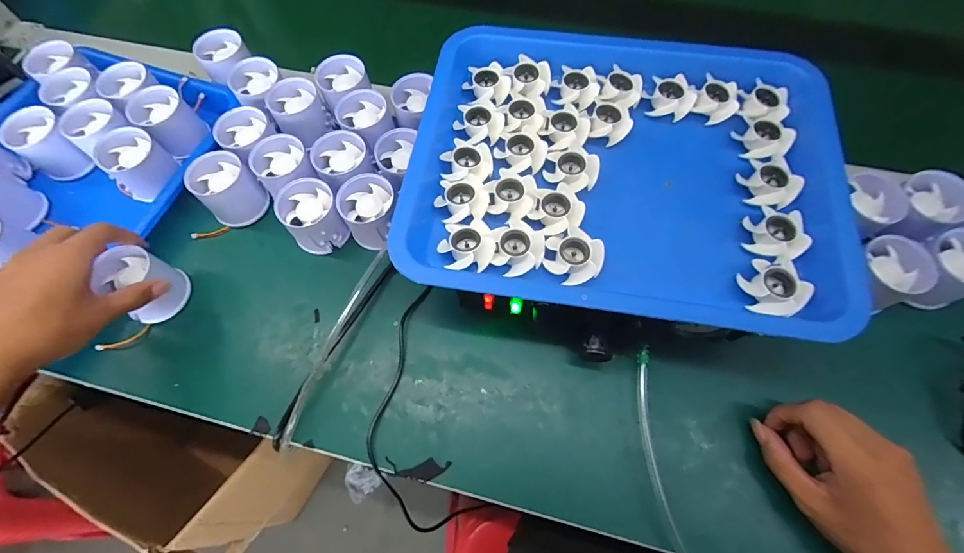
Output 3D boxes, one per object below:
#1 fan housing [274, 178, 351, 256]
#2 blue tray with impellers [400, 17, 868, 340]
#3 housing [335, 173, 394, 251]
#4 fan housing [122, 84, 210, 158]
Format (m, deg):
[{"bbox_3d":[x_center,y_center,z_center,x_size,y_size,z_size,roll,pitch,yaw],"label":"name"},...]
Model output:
[{"bbox_3d":[-0.158,-0.057,0.392,0.051,0.042,0.058,-33,69,-14],"label":"fan housing"},{"bbox_3d":[0.113,-0.095,0.349,0.335,0.041,0.272,9,66,5],"label":"blue tray with impellers"},{"bbox_3d":[-0.104,-0.058,0.396,0.050,0.056,0.051,-12,66,-5],"label":"housing"},{"bbox_3d":[-0.330,-0.164,0.442,0.059,0.046,0.053,42,72,17],"label":"fan housing"}]

